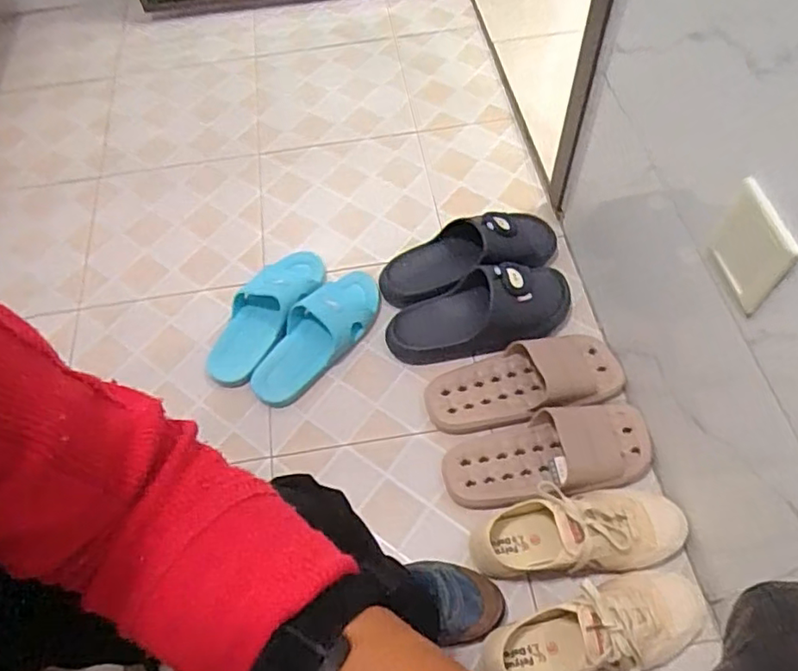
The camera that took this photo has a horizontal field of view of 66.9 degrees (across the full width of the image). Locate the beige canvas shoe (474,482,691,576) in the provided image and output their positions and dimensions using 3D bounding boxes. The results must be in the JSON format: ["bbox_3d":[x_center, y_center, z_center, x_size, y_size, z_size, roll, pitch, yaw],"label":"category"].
[{"bbox_3d":[0.209,0.227,0.702,0.248,0.071,0.102,-3,58,1],"label":"beige canvas shoe"}]

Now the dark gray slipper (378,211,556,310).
[{"bbox_3d":[0.108,-0.128,0.914,0.279,0.072,0.115,-15,59,-6],"label":"dark gray slipper"}]

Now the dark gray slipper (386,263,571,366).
[{"bbox_3d":[0.120,-0.033,0.879,0.275,0.082,0.115,-10,58,-3],"label":"dark gray slipper"}]

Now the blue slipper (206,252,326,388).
[{"bbox_3d":[-0.207,-0.041,0.926,0.109,0.062,0.244,28,64,19],"label":"blue slipper"}]

